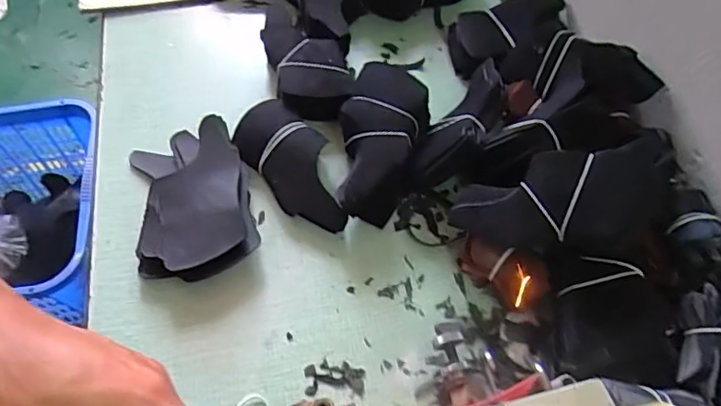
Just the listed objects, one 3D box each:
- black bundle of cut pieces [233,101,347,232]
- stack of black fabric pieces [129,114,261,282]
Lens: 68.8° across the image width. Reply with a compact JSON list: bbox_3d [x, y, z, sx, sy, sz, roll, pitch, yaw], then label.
[{"bbox_3d":[-0.063,-0.037,0.512,0.070,0.037,0.152,-38,66,-22],"label":"black bundle of cut pieces"},{"bbox_3d":[-0.156,0.000,0.491,0.101,0.031,0.158,-13,60,-9],"label":"stack of black fabric pieces"}]

